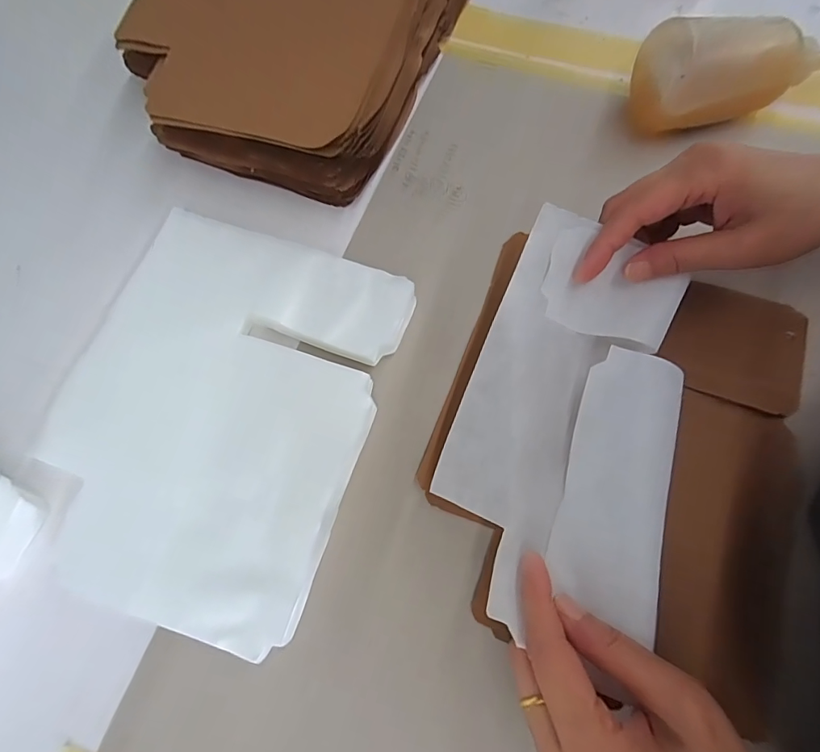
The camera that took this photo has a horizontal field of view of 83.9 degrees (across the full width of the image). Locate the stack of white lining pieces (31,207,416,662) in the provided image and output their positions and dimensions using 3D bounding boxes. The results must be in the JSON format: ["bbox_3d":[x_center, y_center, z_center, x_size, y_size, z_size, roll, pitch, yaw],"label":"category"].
[{"bbox_3d":[-0.117,0.019,0.283,0.183,0.033,0.229,18,73,5],"label":"stack of white lining pieces"}]

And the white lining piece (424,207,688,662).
[{"bbox_3d":[0.084,0.015,0.247,0.107,0.026,0.210,16,73,5],"label":"white lining piece"}]

